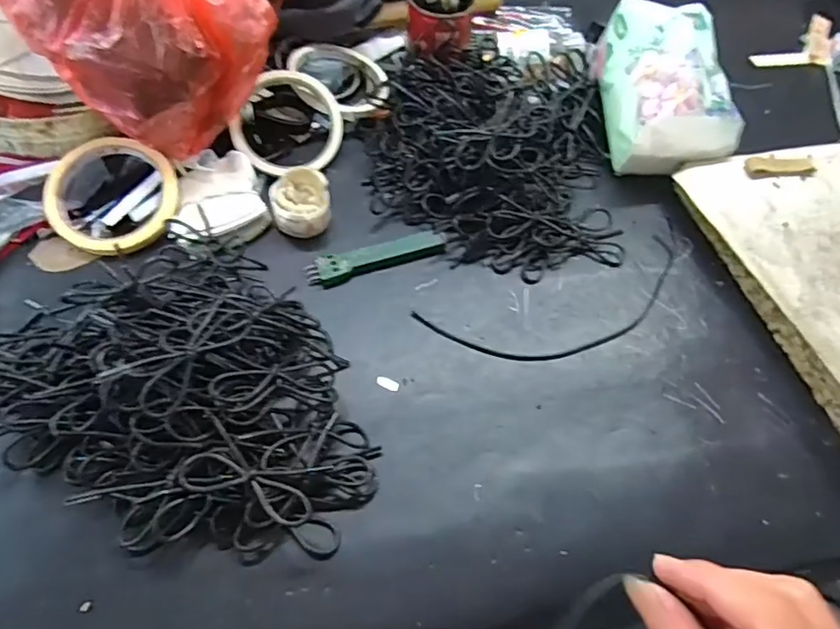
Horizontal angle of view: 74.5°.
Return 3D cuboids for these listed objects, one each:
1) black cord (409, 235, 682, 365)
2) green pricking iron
[{"bbox_3d":[0.111,-0.005,0.413,0.221,0.004,0.073,-17,60,-15],"label":"black cord"},{"bbox_3d":[-0.033,-0.044,0.421,0.107,0.006,0.024,-14,58,-12],"label":"green pricking iron"}]

